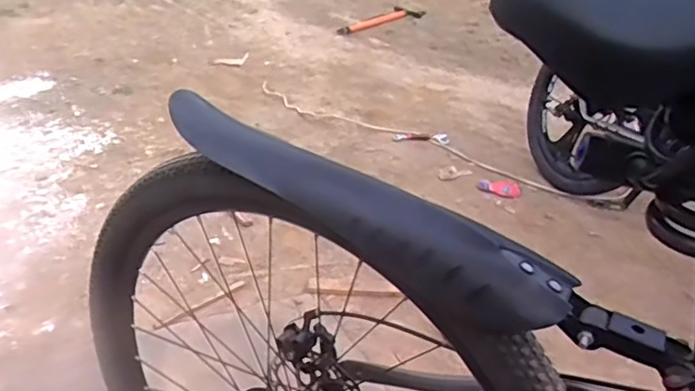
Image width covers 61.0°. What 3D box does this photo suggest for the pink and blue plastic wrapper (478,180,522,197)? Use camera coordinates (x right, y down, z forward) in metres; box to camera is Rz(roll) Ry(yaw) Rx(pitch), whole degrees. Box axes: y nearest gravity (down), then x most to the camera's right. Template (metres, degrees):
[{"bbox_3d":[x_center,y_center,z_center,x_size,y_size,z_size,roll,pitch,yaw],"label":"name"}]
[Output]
[{"bbox_3d":[0.456,-0.022,1.772,0.140,0.029,0.069,15,32,40],"label":"pink and blue plastic wrapper"}]

